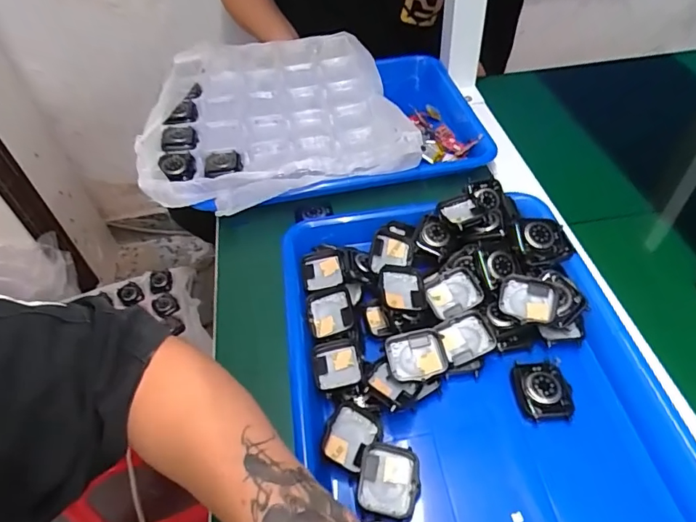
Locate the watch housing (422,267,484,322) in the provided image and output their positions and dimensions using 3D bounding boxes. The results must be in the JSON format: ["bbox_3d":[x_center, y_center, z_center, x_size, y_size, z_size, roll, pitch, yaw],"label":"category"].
[{"bbox_3d":[0.088,0.027,0.409,0.043,0.011,0.039,-22,64,6],"label":"watch housing"}]

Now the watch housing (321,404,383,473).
[{"bbox_3d":[0.002,0.123,0.340,0.037,0.011,0.042,31,57,-11],"label":"watch housing"}]

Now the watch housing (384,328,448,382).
[{"bbox_3d":[0.052,0.071,0.365,0.043,0.014,0.035,-11,48,-4],"label":"watch housing"}]

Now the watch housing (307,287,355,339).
[{"bbox_3d":[-0.014,0.043,0.397,0.036,0.010,0.043,-9,48,-2],"label":"watch housing"}]

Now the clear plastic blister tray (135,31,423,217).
[{"bbox_3d":[-0.098,-0.187,0.608,0.294,0.039,0.355,-11,48,-4],"label":"clear plastic blister tray"}]

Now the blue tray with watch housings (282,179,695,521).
[{"bbox_3d":[0.085,0.076,0.363,0.251,0.044,0.330,-10,48,-3],"label":"blue tray with watch housings"}]

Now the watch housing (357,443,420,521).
[{"bbox_3d":[0.027,0.146,0.320,0.037,0.016,0.044,7,49,12],"label":"watch housing"}]

